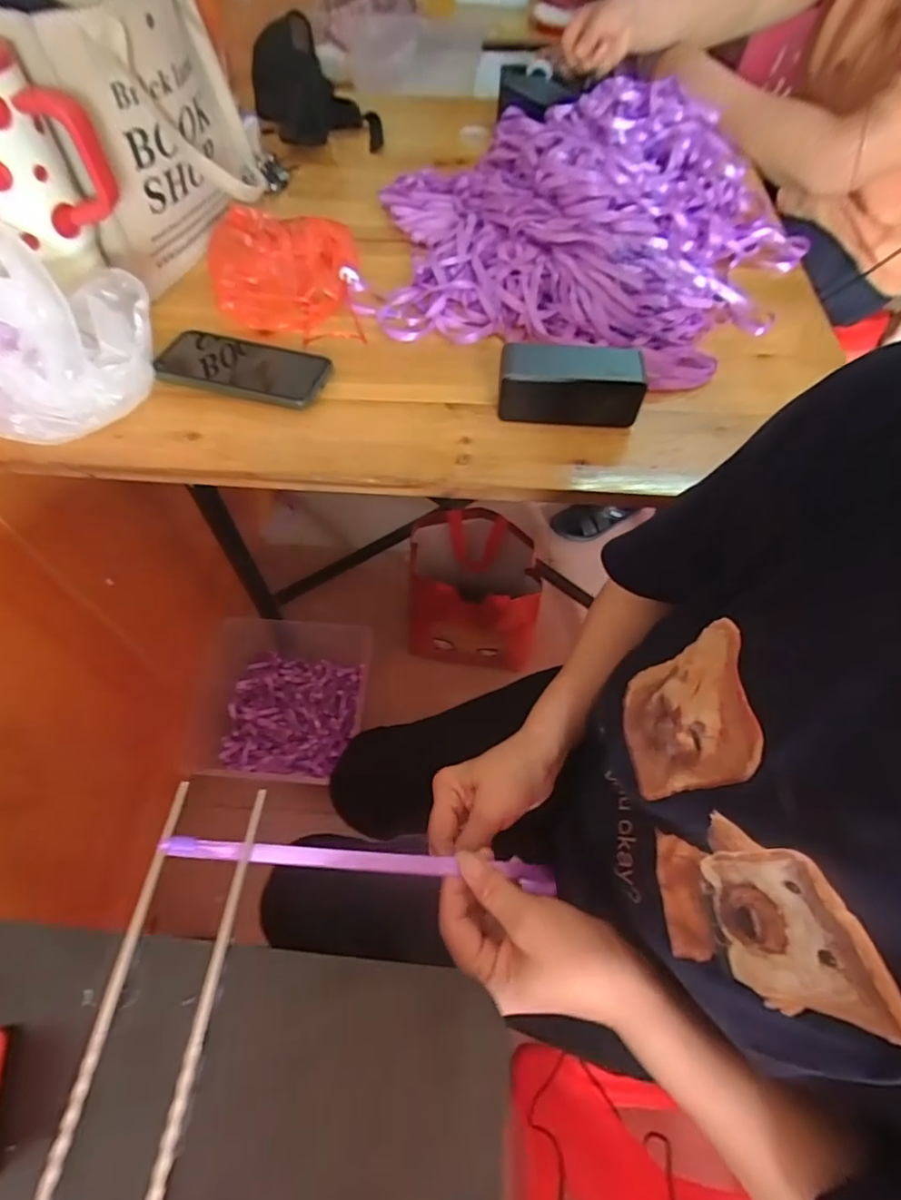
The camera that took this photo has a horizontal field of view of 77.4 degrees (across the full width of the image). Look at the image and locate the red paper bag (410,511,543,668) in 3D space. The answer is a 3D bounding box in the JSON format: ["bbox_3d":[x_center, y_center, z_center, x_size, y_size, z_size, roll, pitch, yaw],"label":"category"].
[{"bbox_3d":[0.042,-0.006,1.071,0.224,0.282,0.167,3,59,1],"label":"red paper bag"}]

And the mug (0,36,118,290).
[{"bbox_3d":[-0.358,-0.375,0.478,0.114,0.150,0.083,-25,63,-15],"label":"mug"}]

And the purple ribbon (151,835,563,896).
[{"bbox_3d":[-0.045,0.165,0.354,0.246,0.009,0.014,12,56,-16],"label":"purple ribbon"}]

